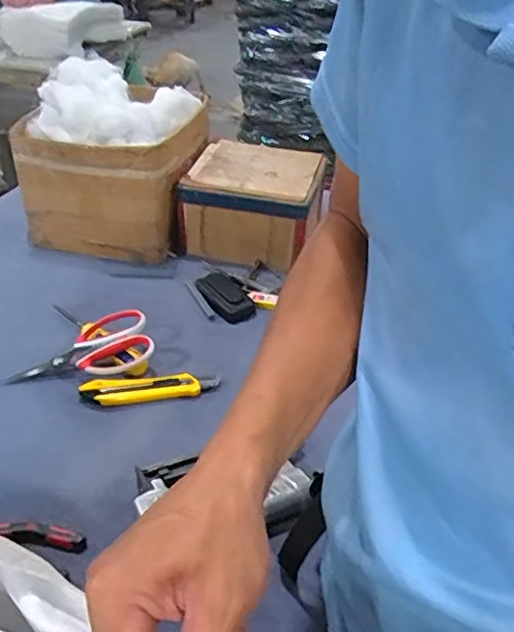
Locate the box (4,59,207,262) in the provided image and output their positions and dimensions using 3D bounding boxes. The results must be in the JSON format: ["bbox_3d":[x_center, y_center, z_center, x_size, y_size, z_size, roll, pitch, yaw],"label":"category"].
[{"bbox_3d":[-0.232,-0.255,0.978,0.244,0.249,0.261,13,36,15],"label":"box"}]

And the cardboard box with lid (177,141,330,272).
[{"bbox_3d":[-0.002,-0.199,1.013,0.206,0.126,0.223,11,35,11],"label":"cardboard box with lid"}]

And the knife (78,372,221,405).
[{"bbox_3d":[-0.128,0.084,0.705,0.161,0.011,0.039,-7,36,-14],"label":"knife"}]

